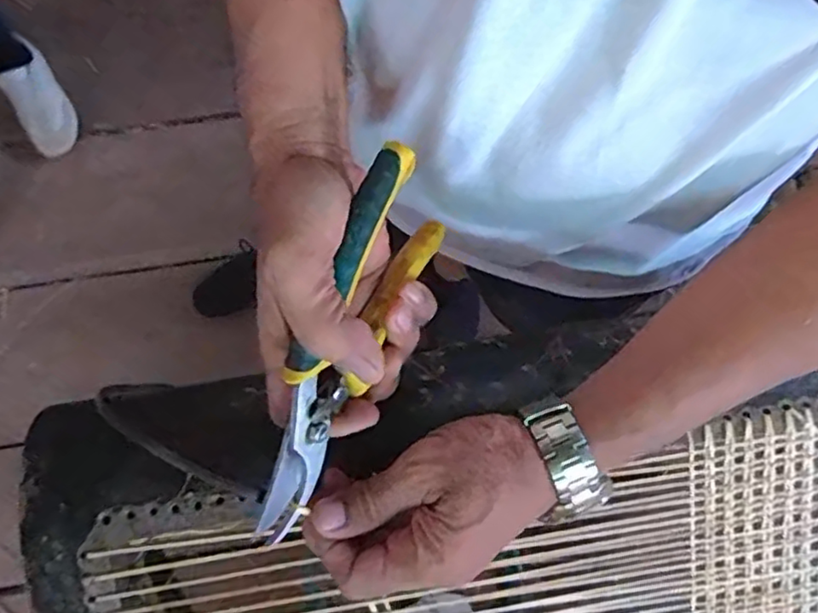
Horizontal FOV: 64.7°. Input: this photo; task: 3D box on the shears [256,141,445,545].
[{"bbox_3d":[-0.028,0.019,0.327,0.035,0.081,0.191,21,91,6],"label":"shears"}]

